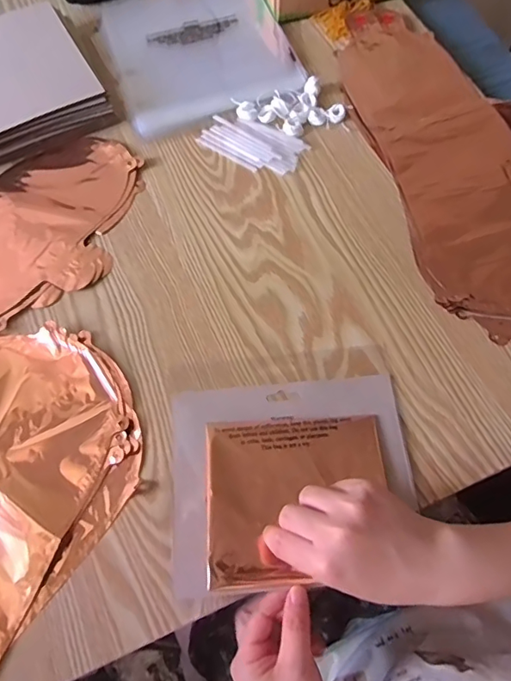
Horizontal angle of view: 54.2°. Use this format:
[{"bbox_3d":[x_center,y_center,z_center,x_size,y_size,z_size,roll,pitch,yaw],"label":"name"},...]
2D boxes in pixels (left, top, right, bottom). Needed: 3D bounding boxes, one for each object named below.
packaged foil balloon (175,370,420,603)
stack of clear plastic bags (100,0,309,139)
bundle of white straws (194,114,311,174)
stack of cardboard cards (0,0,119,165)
[{"bbox_3d":[0.032,0.109,0.409,0.193,0.022,0.164,-7,68,-2],"label":"packaged foil balloon"},{"bbox_3d":[-0.069,-0.358,0.600,0.206,0.008,0.224,-18,69,-7],"label":"stack of clear plastic bags"},{"bbox_3d":[-0.004,-0.215,0.543,0.109,0.007,0.059,29,71,12],"label":"bundle of white straws"},{"bbox_3d":[-0.282,-0.278,0.553,0.193,0.039,0.183,-27,70,-10],"label":"stack of cardboard cards"}]

